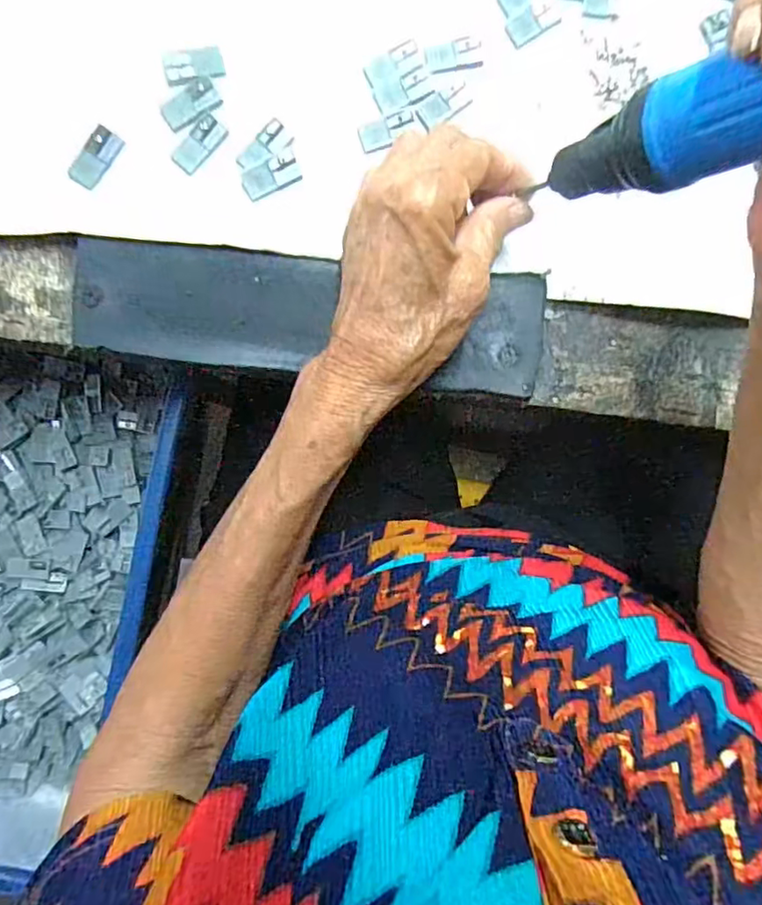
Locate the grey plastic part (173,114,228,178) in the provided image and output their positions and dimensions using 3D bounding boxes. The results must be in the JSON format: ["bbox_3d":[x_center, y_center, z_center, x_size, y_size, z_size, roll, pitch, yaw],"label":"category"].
[{"bbox_3d":[-0.084,-0.143,0.266,0.013,0.004,0.028,39,89,-3],"label":"grey plastic part"}]

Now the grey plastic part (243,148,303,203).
[{"bbox_3d":[-0.051,-0.129,0.268,0.028,0.004,0.014,-30,93,-2],"label":"grey plastic part"}]

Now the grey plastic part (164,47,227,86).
[{"bbox_3d":[-0.087,-0.180,0.268,0.026,0.004,0.015,-14,92,-3],"label":"grey plastic part"}]

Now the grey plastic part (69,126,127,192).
[{"bbox_3d":[-0.130,-0.134,0.262,0.014,0.004,0.028,35,89,-3],"label":"grey plastic part"}]

